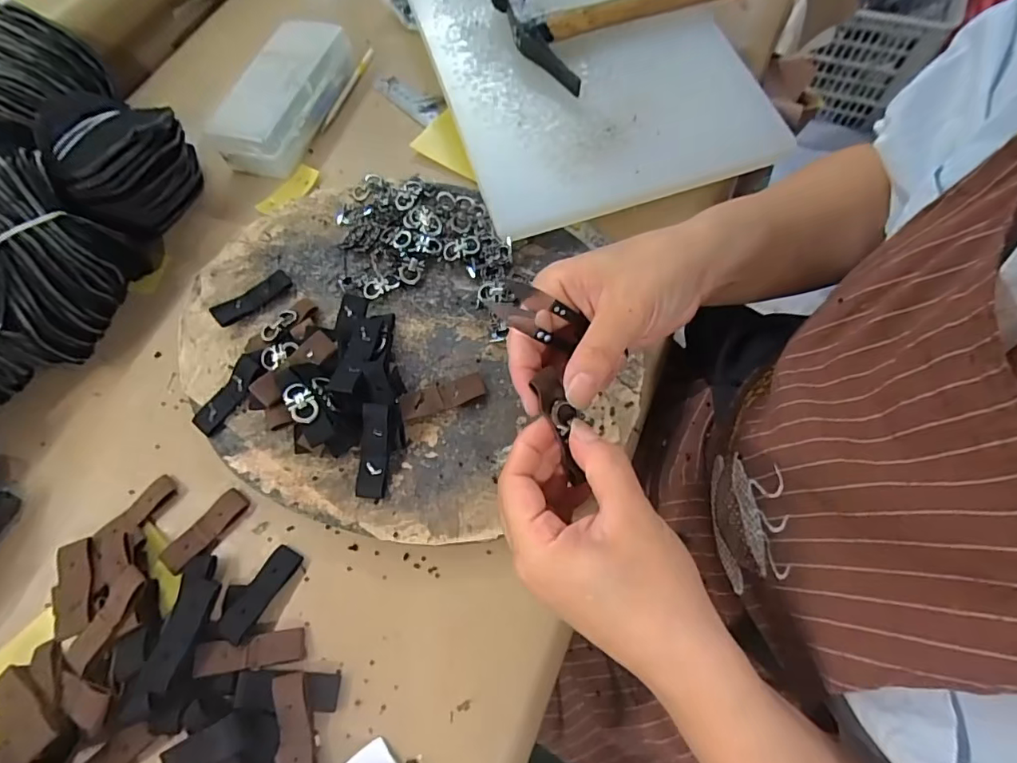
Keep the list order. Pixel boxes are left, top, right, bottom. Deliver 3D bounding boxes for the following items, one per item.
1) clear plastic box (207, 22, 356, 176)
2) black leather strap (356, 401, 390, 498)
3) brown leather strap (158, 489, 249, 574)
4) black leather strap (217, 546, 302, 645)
[{"bbox_3d":[-0.217,-0.277,0.498,0.076,0.044,0.171,13,66,10],"label":"clear plastic box"},{"bbox_3d":[-0.091,0.046,0.349,0.020,0.004,0.061,2,87,13],"label":"black leather strap"},{"bbox_3d":[-0.207,0.102,0.356,0.021,0.006,0.062,36,74,18],"label":"brown leather strap"},{"bbox_3d":[-0.162,0.137,0.338,0.021,0.009,0.060,29,72,16],"label":"black leather strap"}]

